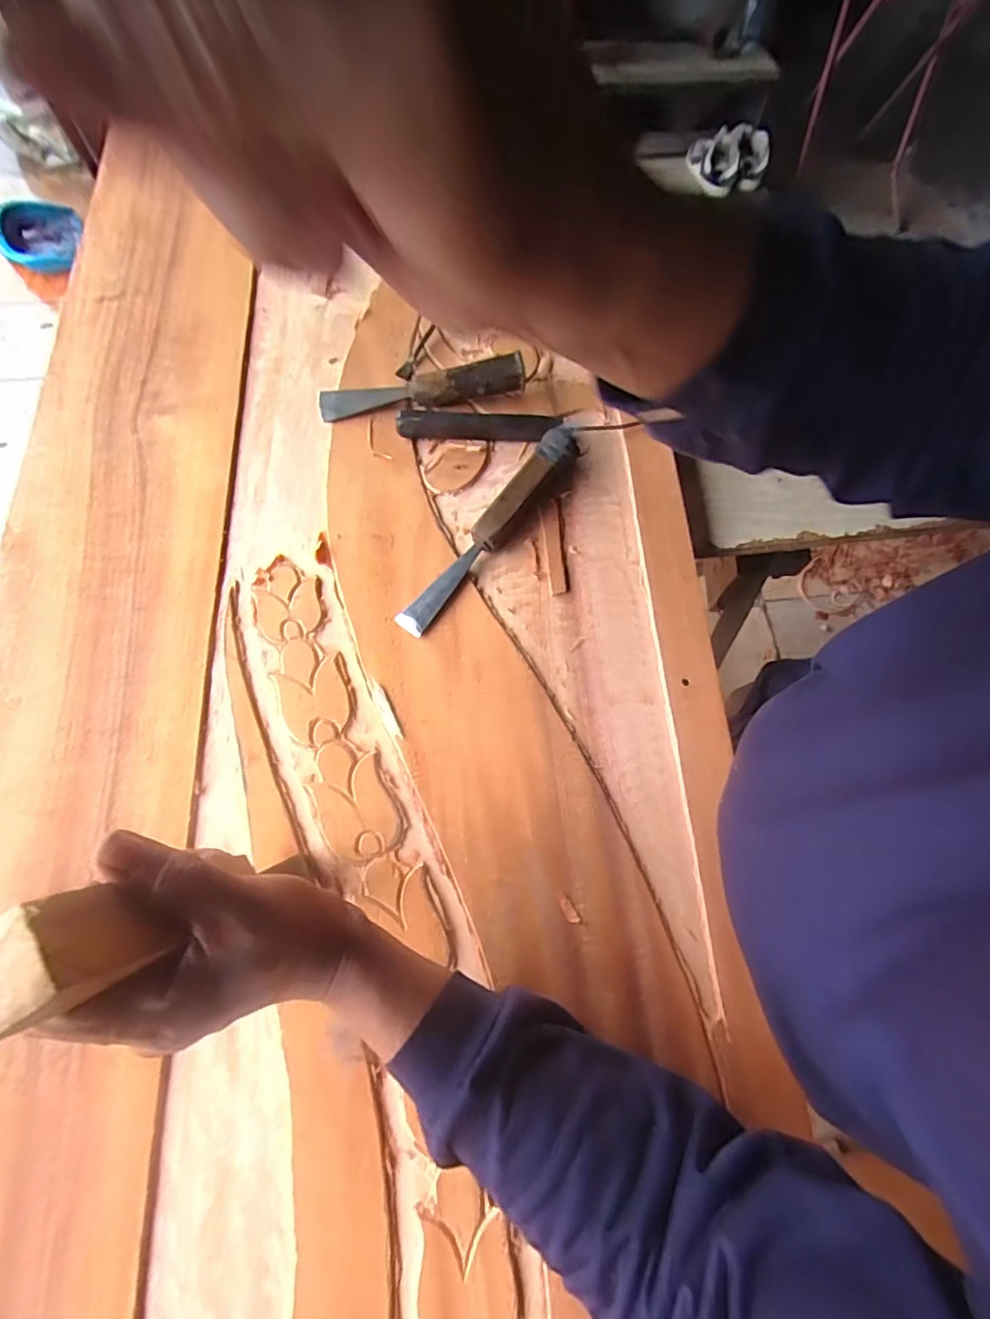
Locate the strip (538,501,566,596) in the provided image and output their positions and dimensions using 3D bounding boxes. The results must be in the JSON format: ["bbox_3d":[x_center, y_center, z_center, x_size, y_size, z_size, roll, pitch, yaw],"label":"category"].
[{"bbox_3d":[0.051,-0.099,0.481,0.017,0.007,0.090,-3,71,-4],"label":"strip"}]

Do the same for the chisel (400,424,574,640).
[{"bbox_3d":[-0.005,-0.113,0.465,0.027,0.038,0.221,38,73,10],"label":"chisel"}]

